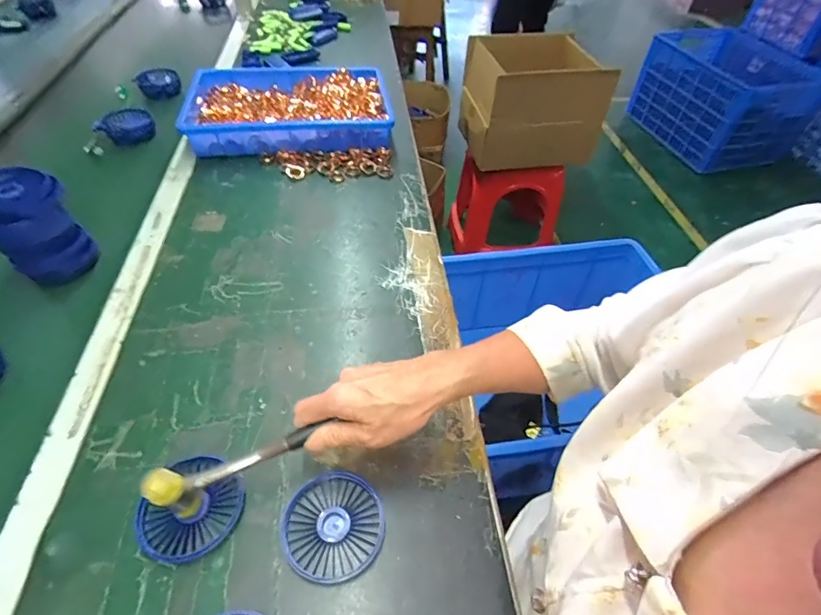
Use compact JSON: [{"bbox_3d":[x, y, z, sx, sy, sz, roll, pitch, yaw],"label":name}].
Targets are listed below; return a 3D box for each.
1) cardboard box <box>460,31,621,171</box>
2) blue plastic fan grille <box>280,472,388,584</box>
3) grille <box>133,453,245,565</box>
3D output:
[{"bbox_3d":[0.358,-0.620,1.295,0.360,0.300,0.281,-8,49,-10],"label":"cardboard box"},{"bbox_3d":[-0.069,0.195,0.390,0.086,0.012,0.087,17,49,12],"label":"blue plastic fan grille"},{"bbox_3d":[-0.197,0.179,0.390,0.083,0.011,0.085,22,51,17],"label":"grille"}]

